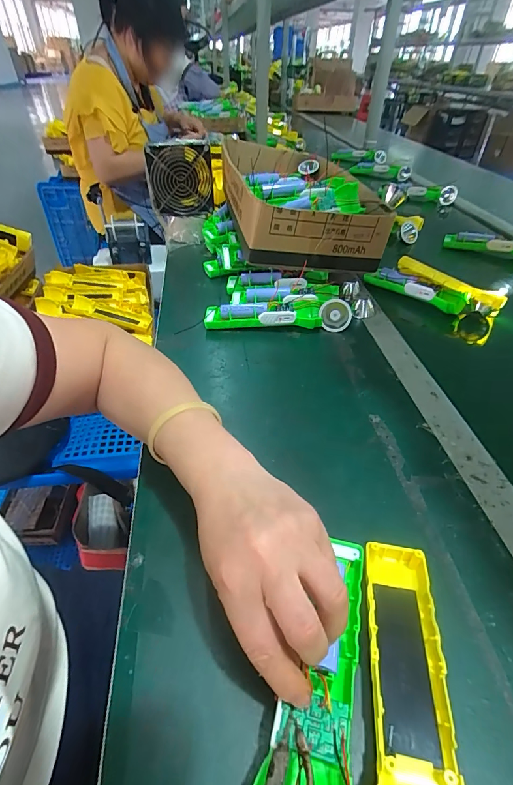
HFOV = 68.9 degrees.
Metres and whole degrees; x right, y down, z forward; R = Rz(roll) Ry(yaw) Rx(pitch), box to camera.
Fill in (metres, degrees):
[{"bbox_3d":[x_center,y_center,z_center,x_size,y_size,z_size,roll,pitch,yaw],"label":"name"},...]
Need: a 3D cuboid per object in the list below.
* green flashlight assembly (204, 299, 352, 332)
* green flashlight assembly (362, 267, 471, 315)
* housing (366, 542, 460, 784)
[{"bbox_3d":[0.031,-0.114,0.540,0.209,0.036,0.061,1,42,0],"label":"green flashlight assembly"},{"bbox_3d":[0.254,-0.169,0.607,0.162,0.031,0.032,29,49,28],"label":"green flashlight assembly"},{"bbox_3d":[0.090,0.174,0.226,0.046,0.025,0.163,7,42,7],"label":"housing"}]

